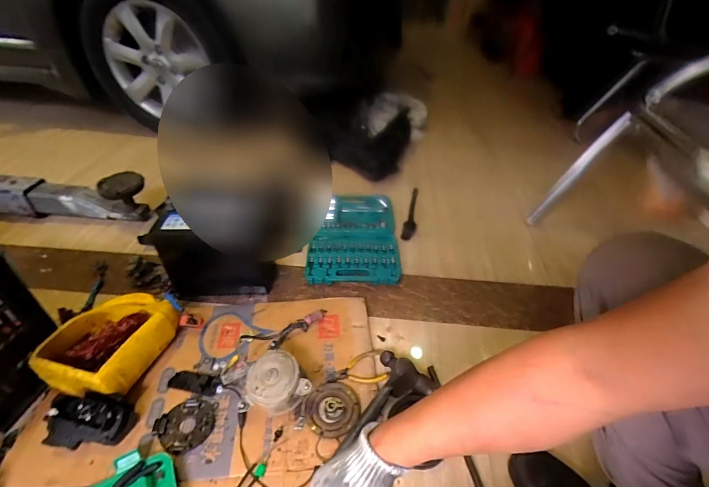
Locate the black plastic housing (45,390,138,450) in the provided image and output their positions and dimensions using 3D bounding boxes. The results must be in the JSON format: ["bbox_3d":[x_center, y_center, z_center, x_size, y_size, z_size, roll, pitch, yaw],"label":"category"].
[{"bbox_3d":[-0.449,0.303,0.610,0.121,0.080,0.071,-5,41,-9],"label":"black plastic housing"}]

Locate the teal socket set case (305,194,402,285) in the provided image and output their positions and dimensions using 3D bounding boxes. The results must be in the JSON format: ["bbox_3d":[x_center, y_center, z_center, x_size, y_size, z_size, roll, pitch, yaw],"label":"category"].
[{"bbox_3d":[-0.003,-0.037,1.092,0.251,0.029,0.434,1,40,-1],"label":"teal socket set case"}]

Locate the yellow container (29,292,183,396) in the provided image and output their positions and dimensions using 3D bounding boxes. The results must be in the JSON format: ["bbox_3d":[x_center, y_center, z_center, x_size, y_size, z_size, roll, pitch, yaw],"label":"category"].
[{"bbox_3d":[-0.480,0.191,0.725,0.188,0.094,0.220,13,41,12],"label":"yellow container"}]

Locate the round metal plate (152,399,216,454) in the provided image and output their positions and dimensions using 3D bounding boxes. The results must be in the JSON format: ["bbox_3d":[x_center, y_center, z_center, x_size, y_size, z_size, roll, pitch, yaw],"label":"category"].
[{"bbox_3d":[-0.298,0.324,0.640,0.093,0.015,0.082,-32,51,-33],"label":"round metal plate"}]

